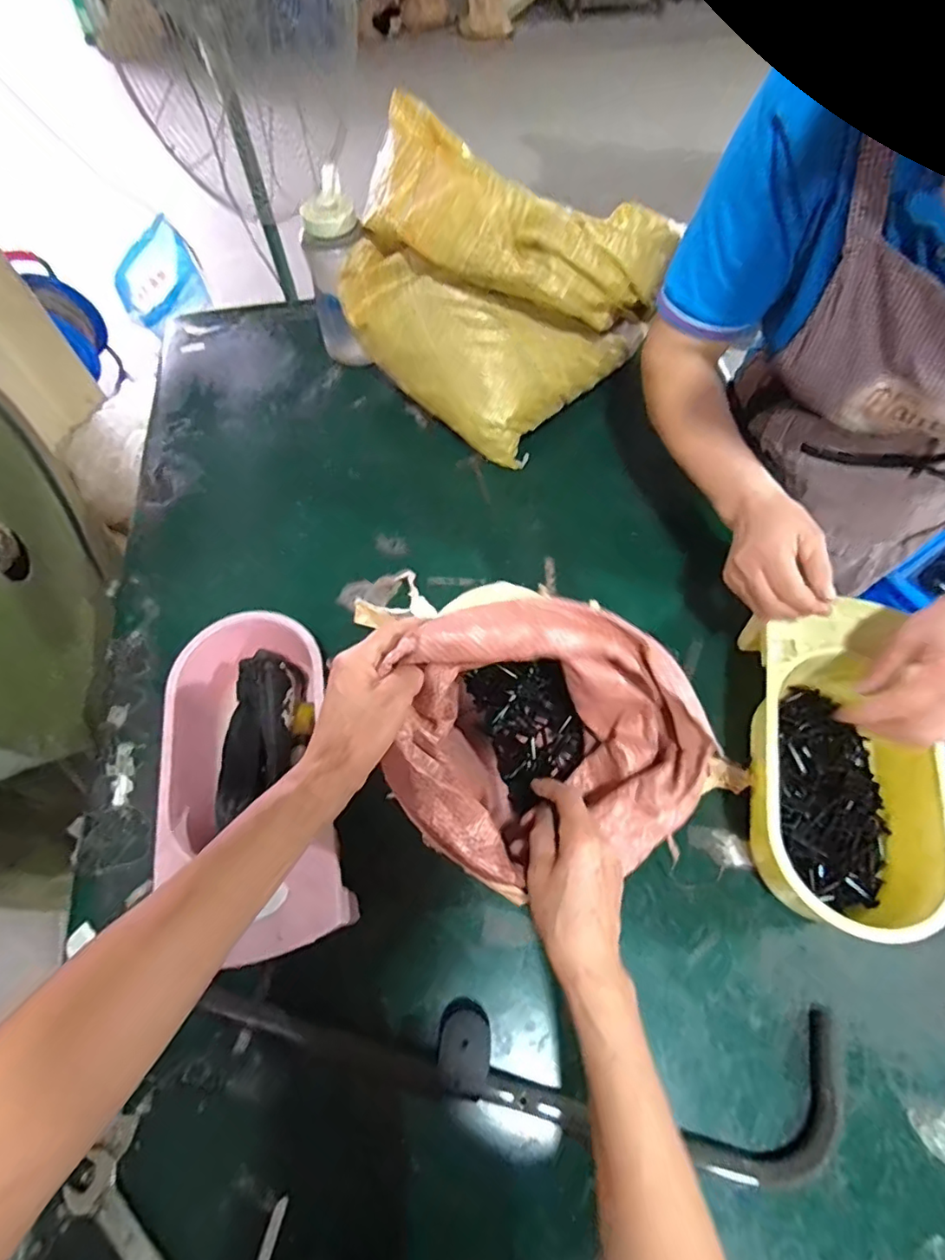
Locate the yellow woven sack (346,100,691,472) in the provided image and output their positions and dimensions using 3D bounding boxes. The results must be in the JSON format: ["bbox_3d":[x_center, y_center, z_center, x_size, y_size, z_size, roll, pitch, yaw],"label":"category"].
[{"bbox_3d":[0.029,-0.420,0.727,0.343,0.255,0.279,35,68,18],"label":"yellow woven sack"}]

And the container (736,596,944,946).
[{"bbox_3d":[0.326,0.116,0.529,0.141,0.098,0.270,9,63,6],"label":"container"}]

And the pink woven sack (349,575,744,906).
[{"bbox_3d":[0.058,0.091,0.481,0.232,0.218,0.207,-19,63,-9],"label":"pink woven sack"}]

